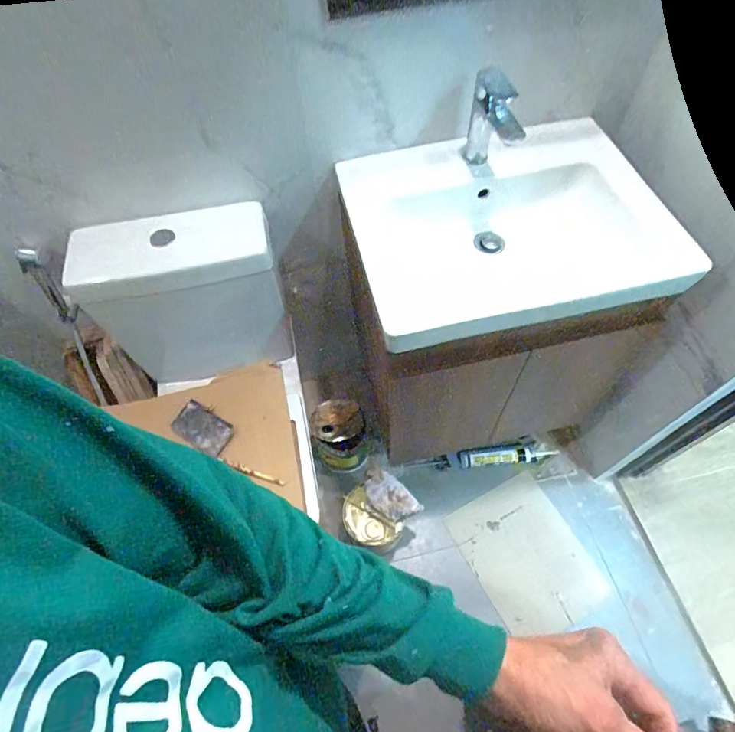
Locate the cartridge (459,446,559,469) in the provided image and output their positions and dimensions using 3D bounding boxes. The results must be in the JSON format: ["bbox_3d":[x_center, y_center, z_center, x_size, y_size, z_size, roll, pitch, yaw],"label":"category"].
[{"bbox_3d":[0.443,0.282,1.416,0.309,0.048,0.048,-7,59,-1],"label":"cartridge"}]

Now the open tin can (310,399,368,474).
[{"bbox_3d":[-0.082,0.222,1.369,0.148,0.239,0.147,-1,59,2],"label":"open tin can"}]

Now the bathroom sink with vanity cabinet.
[{"bbox_3d":[0.305,-0.125,1.128,0.621,0.848,0.449,-15,59,-6],"label":"bathroom sink with vanity cabinet"}]

